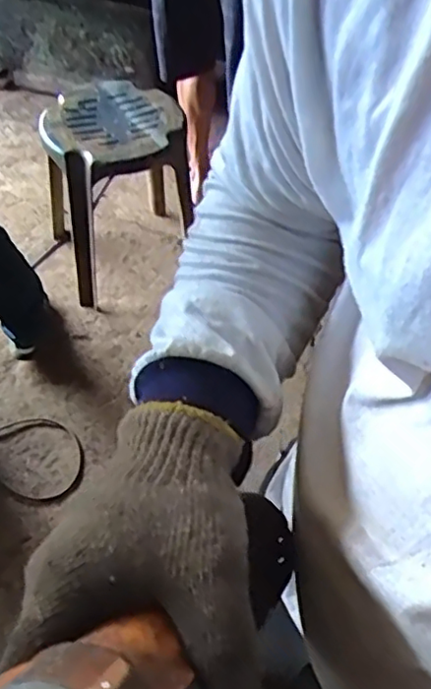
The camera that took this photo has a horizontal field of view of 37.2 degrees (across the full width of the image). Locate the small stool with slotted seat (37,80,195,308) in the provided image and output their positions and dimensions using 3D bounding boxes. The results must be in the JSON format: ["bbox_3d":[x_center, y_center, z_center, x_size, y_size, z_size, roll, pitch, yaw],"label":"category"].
[{"bbox_3d":[-0.236,-0.377,1.559,0.310,0.391,0.305,-16,54,-15],"label":"small stool with slotted seat"}]

